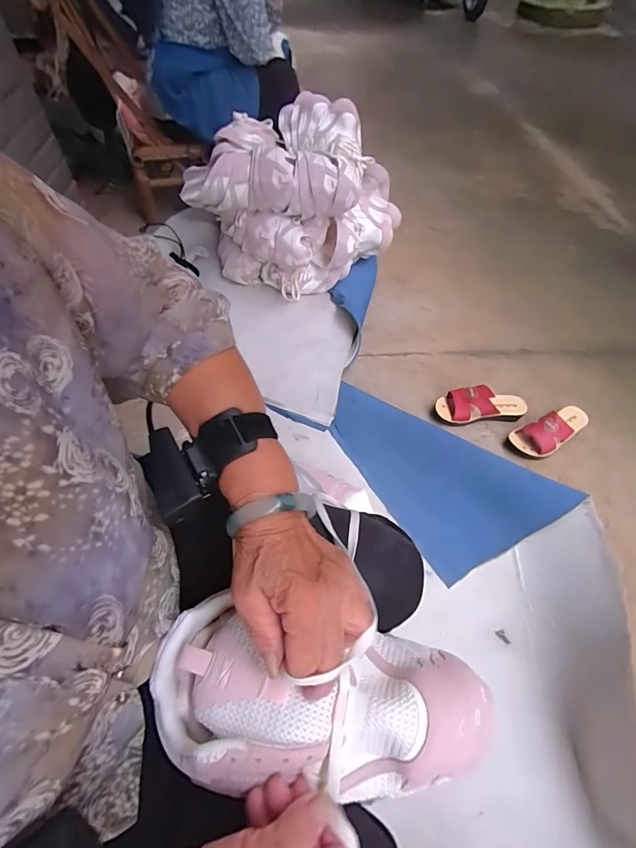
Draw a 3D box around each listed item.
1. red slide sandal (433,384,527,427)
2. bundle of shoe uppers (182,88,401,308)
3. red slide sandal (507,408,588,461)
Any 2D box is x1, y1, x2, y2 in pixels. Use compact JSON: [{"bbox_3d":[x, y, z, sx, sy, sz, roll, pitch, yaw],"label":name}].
[{"bbox_3d":[0.402,-0.049,1.010,0.220,0.069,0.082,-7,55,-5],"label":"red slide sandal"},{"bbox_3d":[-0.074,-0.626,1.165,0.527,0.361,0.379,25,58,16],"label":"bundle of shoe uppers"},{"bbox_3d":[0.565,0.005,0.982,0.216,0.072,0.090,-28,59,-19],"label":"red slide sandal"}]

